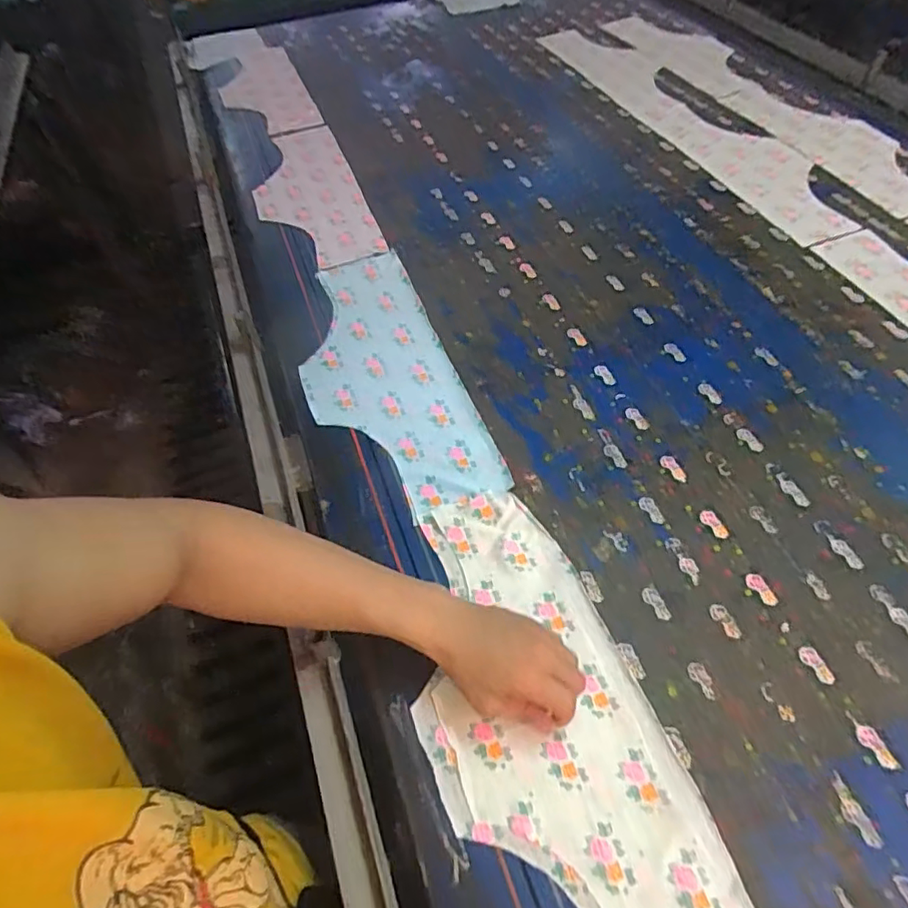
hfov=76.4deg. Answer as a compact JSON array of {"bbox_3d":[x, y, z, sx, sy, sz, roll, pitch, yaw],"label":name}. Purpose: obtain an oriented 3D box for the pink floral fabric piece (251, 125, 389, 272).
[{"bbox_3d":[-0.263,-0.471,1.036,0.177,0.016,0.471,-15,51,-11],"label":"pink floral fabric piece"}]

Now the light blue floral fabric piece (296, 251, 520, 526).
[{"bbox_3d":[-0.101,-0.111,0.760,0.186,0.009,0.461,-19,54,-8],"label":"light blue floral fabric piece"}]

